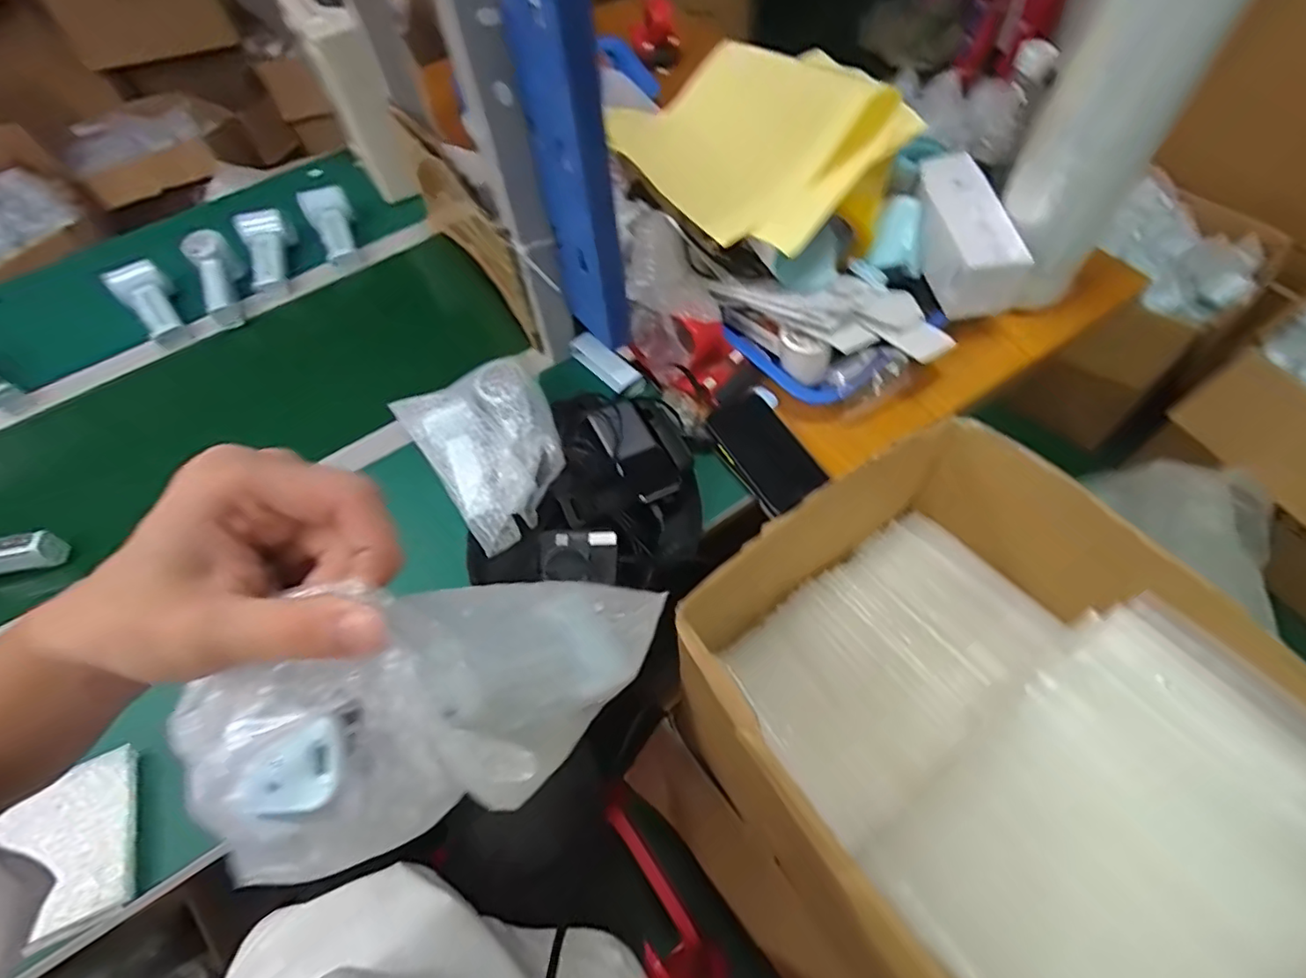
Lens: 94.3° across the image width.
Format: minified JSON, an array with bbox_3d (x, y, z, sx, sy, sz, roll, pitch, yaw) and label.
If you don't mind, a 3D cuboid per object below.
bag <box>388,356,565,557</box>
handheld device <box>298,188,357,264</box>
[{"bbox_3d":[-0.169,-0.054,0.651,0.145,0.058,0.196,-37,65,-4],"label":"bag"},{"bbox_3d":[-0.484,-0.401,0.904,0.059,0.047,0.149,-18,71,-7],"label":"handheld device"}]

